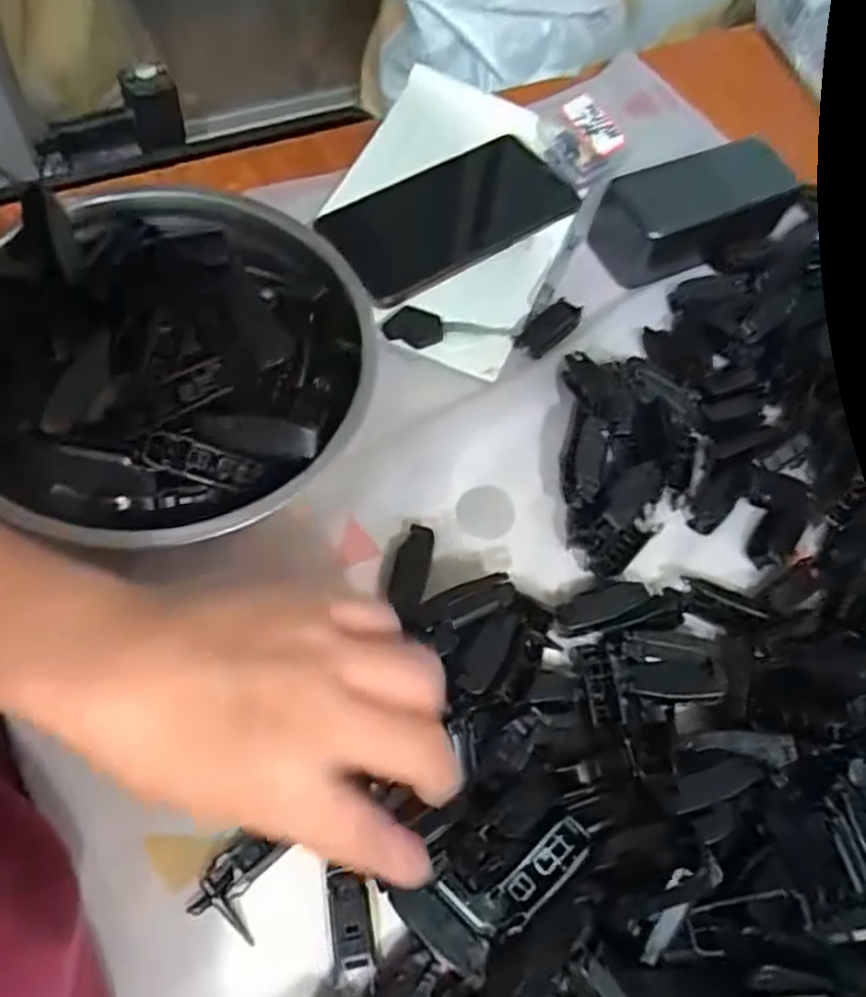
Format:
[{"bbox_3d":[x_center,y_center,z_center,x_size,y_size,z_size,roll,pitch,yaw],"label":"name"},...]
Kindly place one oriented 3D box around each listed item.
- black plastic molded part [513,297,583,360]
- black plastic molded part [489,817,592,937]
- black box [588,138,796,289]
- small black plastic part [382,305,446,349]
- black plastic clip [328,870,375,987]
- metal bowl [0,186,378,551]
[{"bbox_3d":[0.069,-0.102,0.443,0.044,0.007,0.022,-40,74,-24],"label":"black plastic molded part"},{"bbox_3d":[0.043,0.150,0.296,0.018,0.009,0.048,41,87,19],"label":"black plastic molded part"},{"bbox_3d":[0.169,-0.185,0.479,0.124,0.052,0.060,-15,69,-13],"label":"black box"},{"bbox_3d":[-0.011,-0.102,0.436,0.034,0.005,0.026,17,62,1],"label":"small black plastic part"},{"bbox_3d":[-0.033,0.173,0.297,0.015,0.007,0.042,-7,80,-4],"label":"black plastic clip"},{"bbox_3d":[-0.131,-0.063,0.363,0.197,0.069,0.191,3,63,-6],"label":"metal bowl"}]

